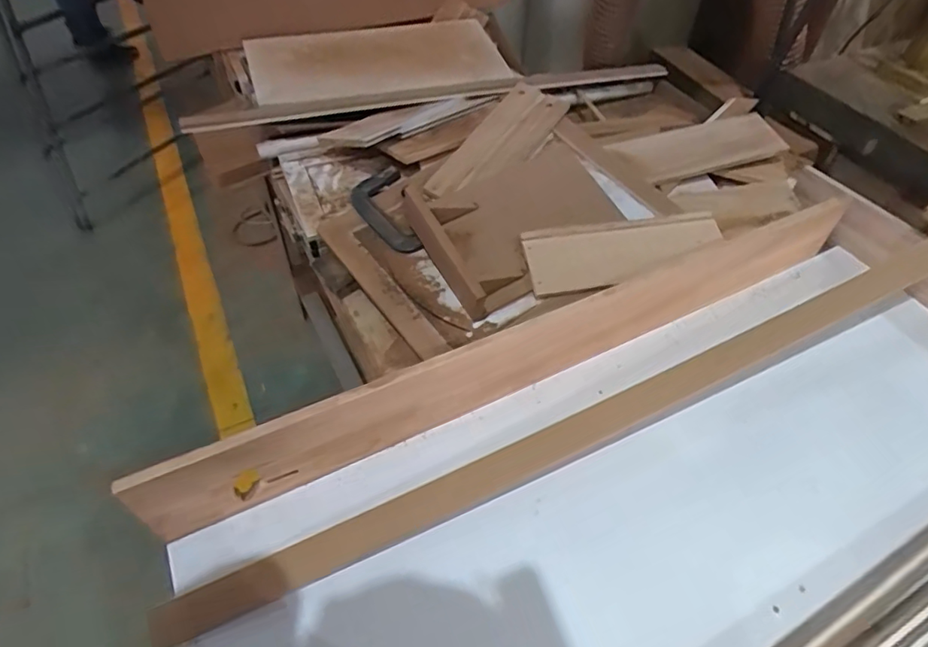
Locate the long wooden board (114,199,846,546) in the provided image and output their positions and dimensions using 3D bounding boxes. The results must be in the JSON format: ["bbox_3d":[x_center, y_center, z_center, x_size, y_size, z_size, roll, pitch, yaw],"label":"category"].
[{"bbox_3d":[0.130,0.022,0.732,1.042,0.138,0.023,-21,53,-18],"label":"long wooden board"}]

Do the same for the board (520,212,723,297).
[{"bbox_3d":[0.261,-0.119,0.871,0.320,0.012,0.117,-10,63,-6],"label":"board"}]

